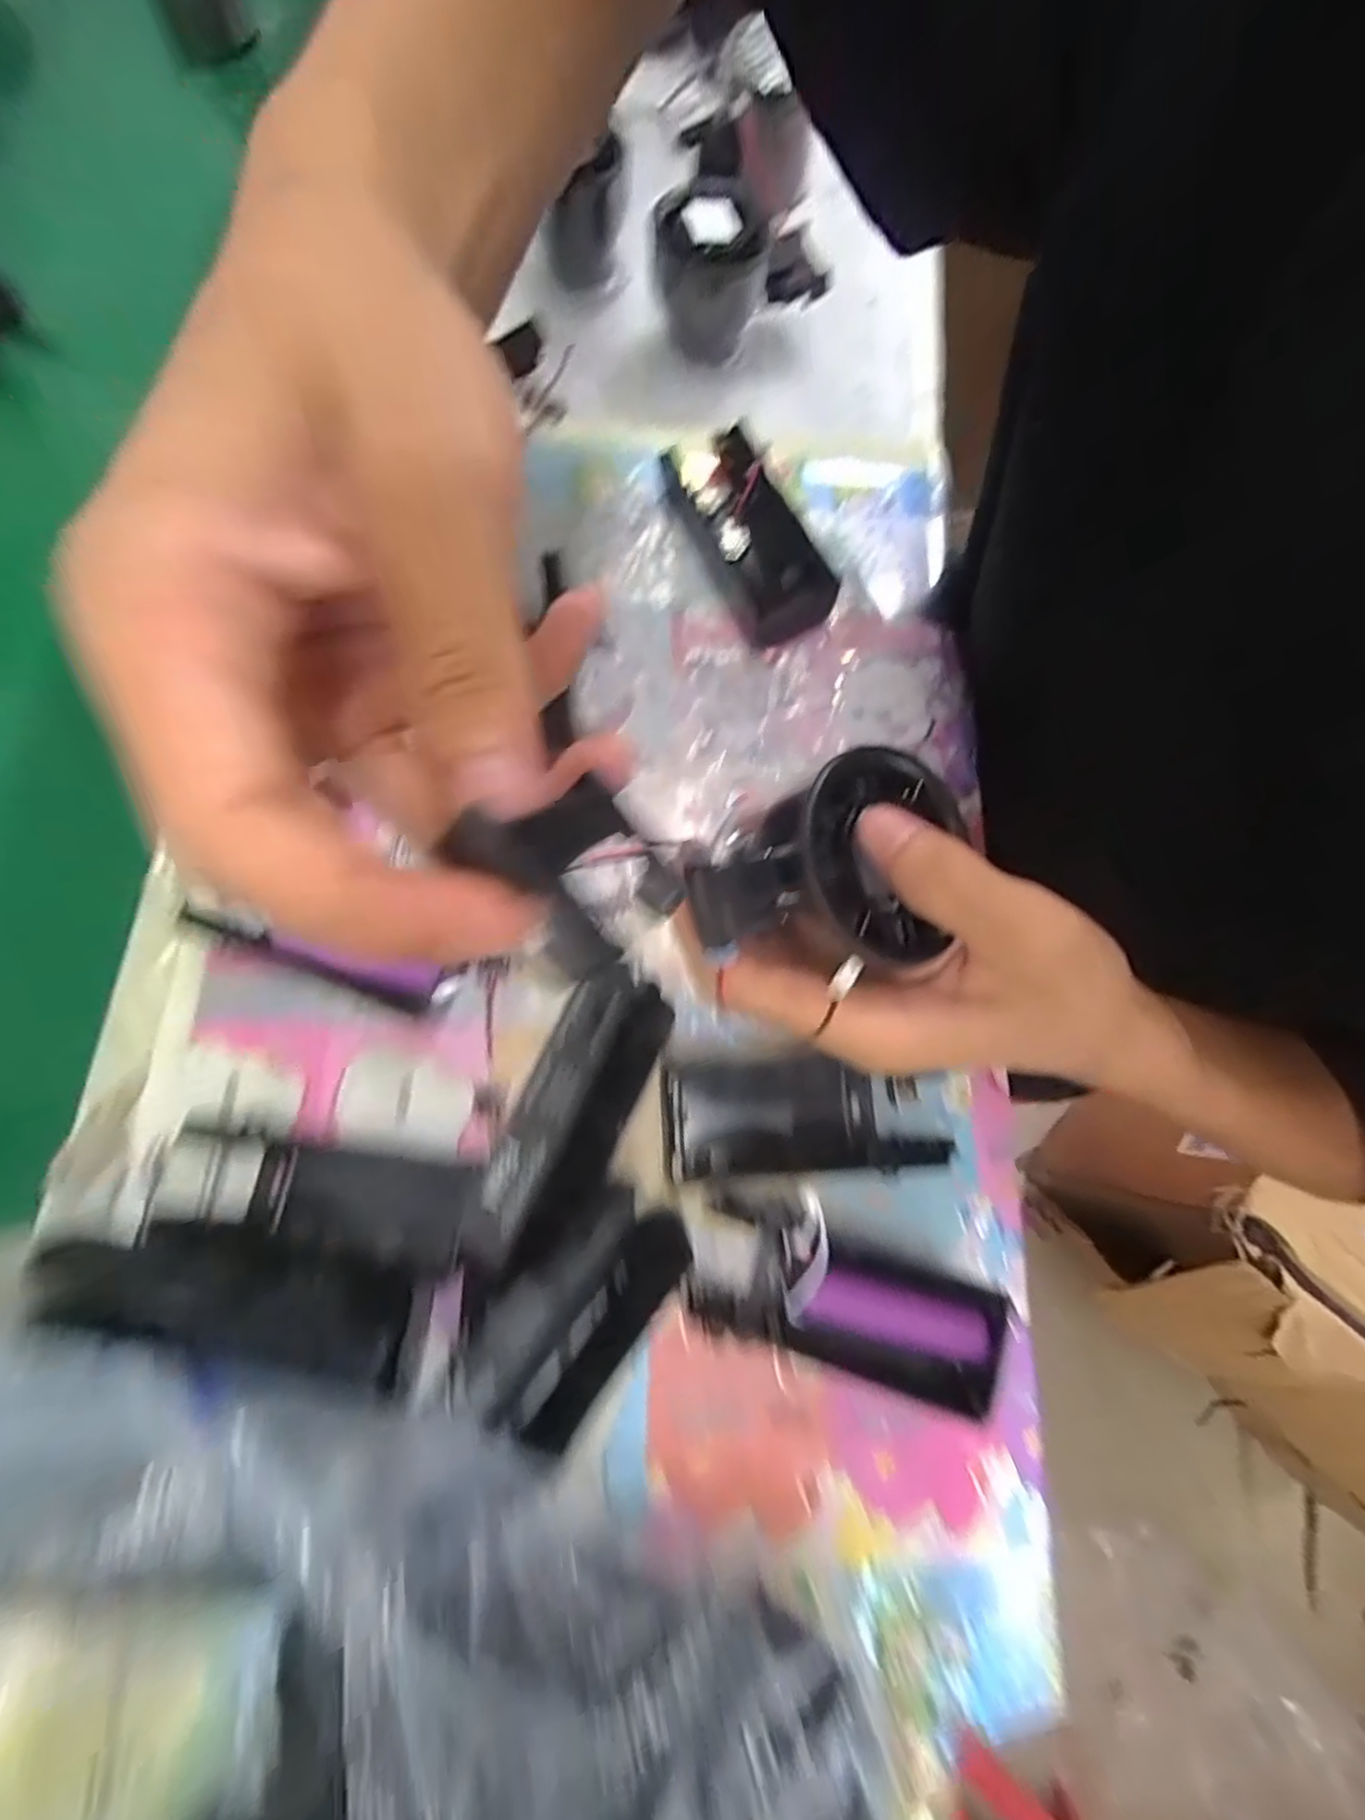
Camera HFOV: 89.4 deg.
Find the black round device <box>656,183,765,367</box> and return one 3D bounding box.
[{"bbox_3d":[0.013,-0.311,0.344,0.047,0.062,0.047,0,77,-1],"label":"black round device"}]

